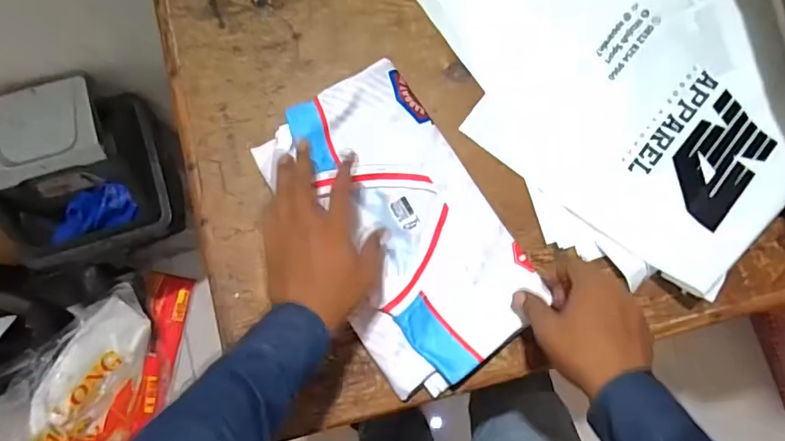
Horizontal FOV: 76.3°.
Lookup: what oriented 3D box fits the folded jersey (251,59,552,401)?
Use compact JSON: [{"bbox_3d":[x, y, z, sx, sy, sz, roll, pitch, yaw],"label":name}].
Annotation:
[{"bbox_3d":[0.010,0.003,0.532,0.205,0.037,0.330,-24,83,-5],"label":"folded jersey"}]

